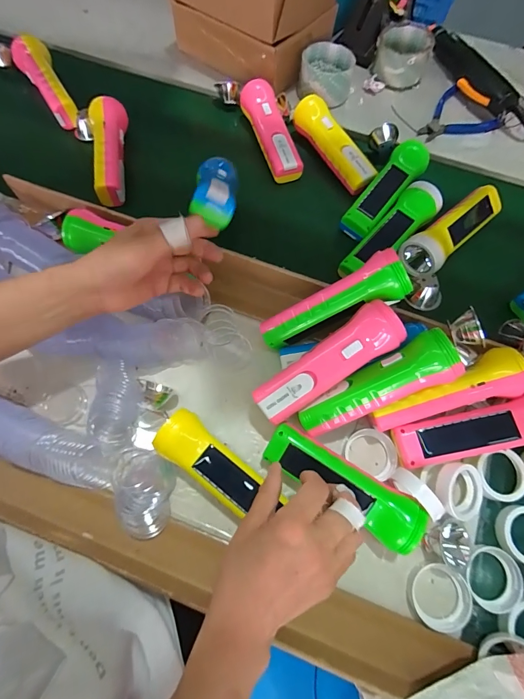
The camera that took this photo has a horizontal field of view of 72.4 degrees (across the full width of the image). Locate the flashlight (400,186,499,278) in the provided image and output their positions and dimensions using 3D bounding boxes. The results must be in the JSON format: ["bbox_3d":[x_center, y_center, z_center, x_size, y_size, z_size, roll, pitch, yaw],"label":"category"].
[{"bbox_3d":[0.250,-0.151,0.474,0.169,0.047,0.047,-37,75,-14],"label":"flashlight"}]

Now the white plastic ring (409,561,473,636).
[{"bbox_3d":[0.165,0.229,0.330,0.051,0.022,0.053,0,70,-1],"label":"white plastic ring"}]

